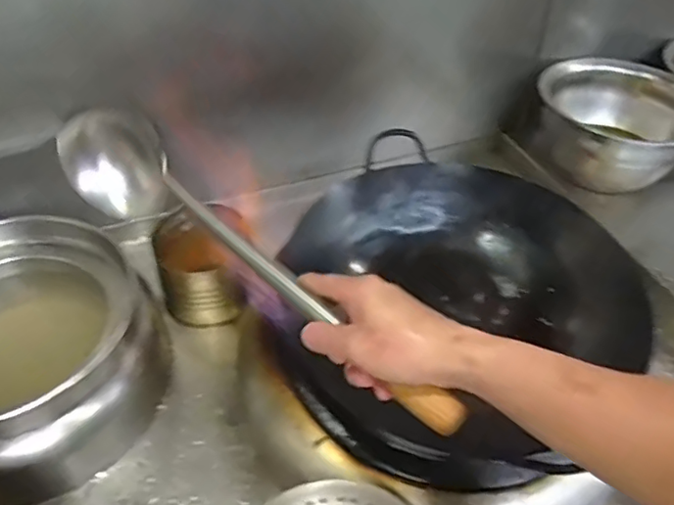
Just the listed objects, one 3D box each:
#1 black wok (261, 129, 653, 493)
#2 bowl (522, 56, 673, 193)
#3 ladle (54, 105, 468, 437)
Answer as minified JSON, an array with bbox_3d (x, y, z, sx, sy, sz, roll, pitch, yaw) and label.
[{"bbox_3d":[0.167,0.070,0.737,0.435,0.139,0.412,13,46,14],"label":"black wok"},{"bbox_3d":[0.503,-0.233,1.064,0.268,0.132,0.269,-1,44,1],"label":"bowl"},{"bbox_3d":[-0.099,0.001,0.562,0.526,0.094,0.070,33,53,29],"label":"ladle"}]

